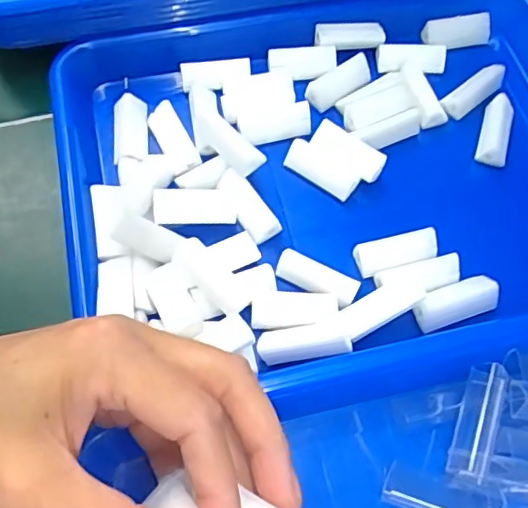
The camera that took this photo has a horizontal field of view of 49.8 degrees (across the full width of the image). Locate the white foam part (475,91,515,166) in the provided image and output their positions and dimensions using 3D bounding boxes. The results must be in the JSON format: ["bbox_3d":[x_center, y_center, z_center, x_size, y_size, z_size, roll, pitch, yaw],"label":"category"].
[{"bbox_3d":[0.147,-0.078,0.362,0.018,0.016,0.046,16,65,5],"label":"white foam part"}]

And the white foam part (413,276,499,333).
[{"bbox_3d":[0.104,0.026,0.308,0.046,0.011,0.020,-17,67,-10],"label":"white foam part"}]

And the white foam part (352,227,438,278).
[{"bbox_3d":[0.074,-0.001,0.318,0.046,0.009,0.017,-15,66,4],"label":"white foam part"}]

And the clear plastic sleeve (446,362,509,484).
[{"bbox_3d":[0.105,0.081,0.278,0.018,0.007,0.056,22,66,7],"label":"clear plastic sleeve"}]

